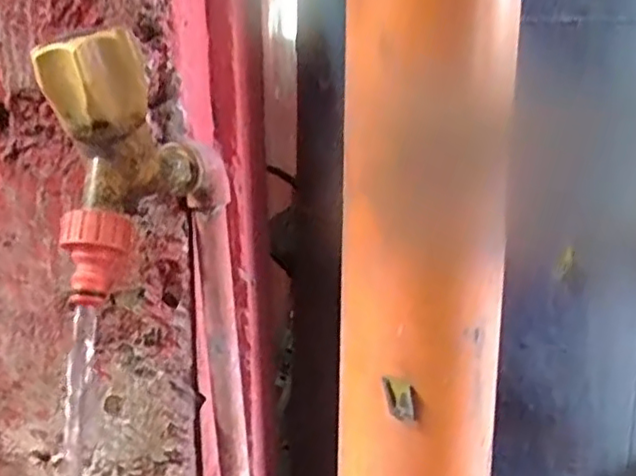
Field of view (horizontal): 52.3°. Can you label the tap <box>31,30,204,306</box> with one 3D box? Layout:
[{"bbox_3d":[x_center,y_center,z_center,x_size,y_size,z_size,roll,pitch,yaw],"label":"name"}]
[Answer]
[{"bbox_3d":[-0.098,-0.040,0.335,0.048,0.115,0.102,0,10,7],"label":"tap"}]

